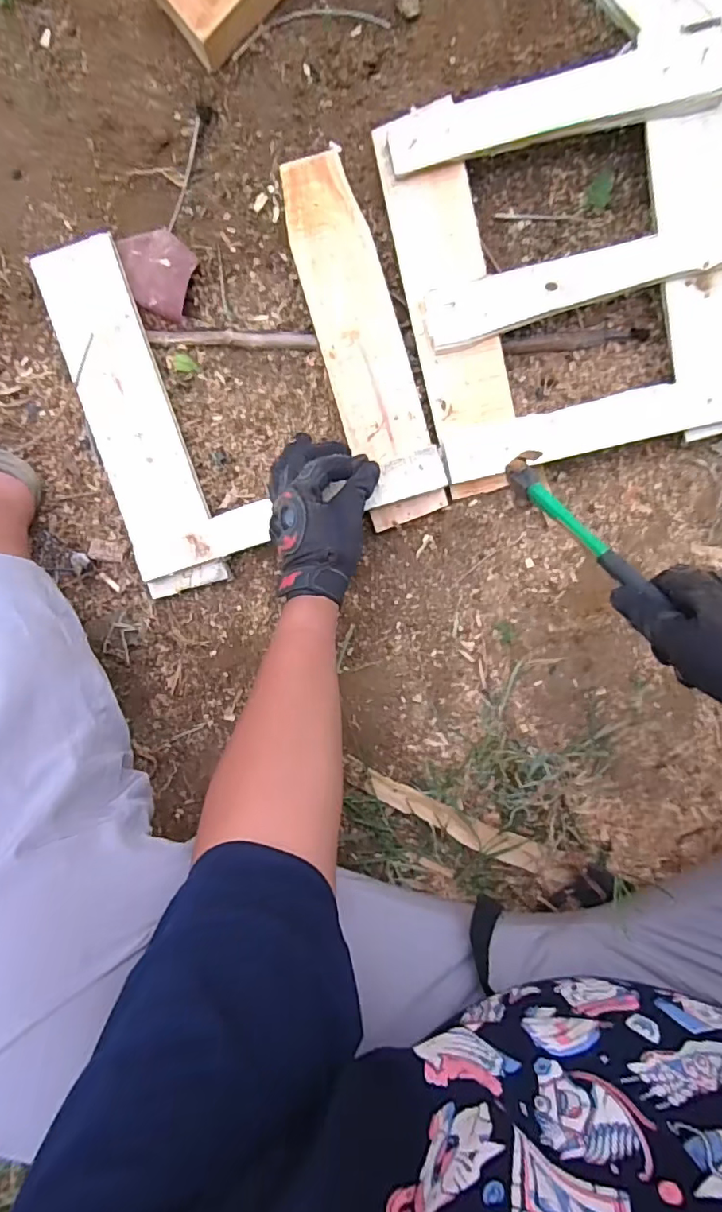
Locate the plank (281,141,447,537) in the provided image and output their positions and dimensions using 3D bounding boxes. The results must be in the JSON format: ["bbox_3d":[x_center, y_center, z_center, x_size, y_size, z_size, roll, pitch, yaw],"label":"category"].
[{"bbox_3d":[0.001,-0.288,0.582,0.088,0.017,0.395,-16,93,9],"label":"plank"}]

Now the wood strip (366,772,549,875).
[{"bbox_3d":[0.091,0.214,0.522,0.180,0.007,0.031,24,98,5],"label":"wood strip"}]

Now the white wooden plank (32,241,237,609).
[{"bbox_3d":[-0.254,-0.206,0.590,0.092,0.030,0.389,-19,91,-3],"label":"white wooden plank"}]

